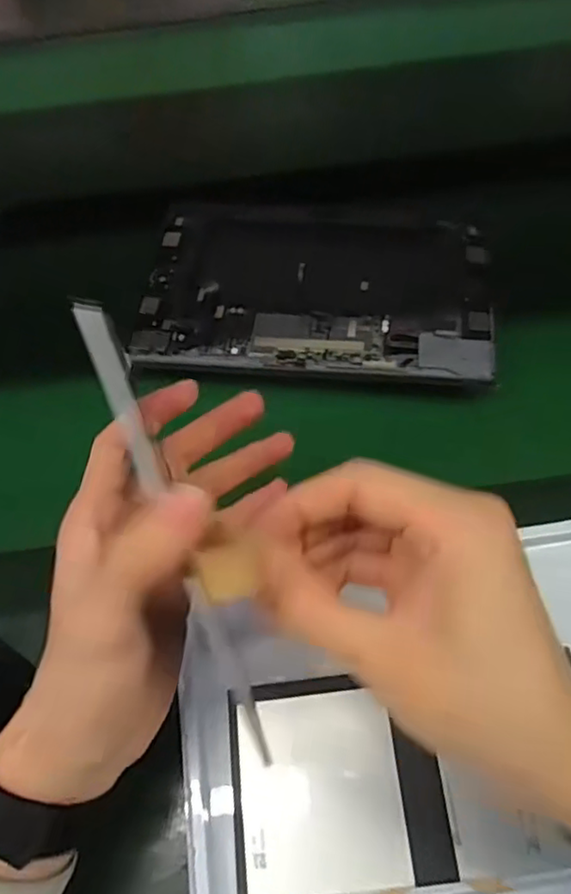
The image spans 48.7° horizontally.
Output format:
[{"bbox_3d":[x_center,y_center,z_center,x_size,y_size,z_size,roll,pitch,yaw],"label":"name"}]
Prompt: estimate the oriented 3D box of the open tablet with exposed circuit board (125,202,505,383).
[{"bbox_3d":[0.022,-0.120,0.466,0.248,0.012,0.171,5,59,7],"label":"open tablet with exposed circuit board"}]

